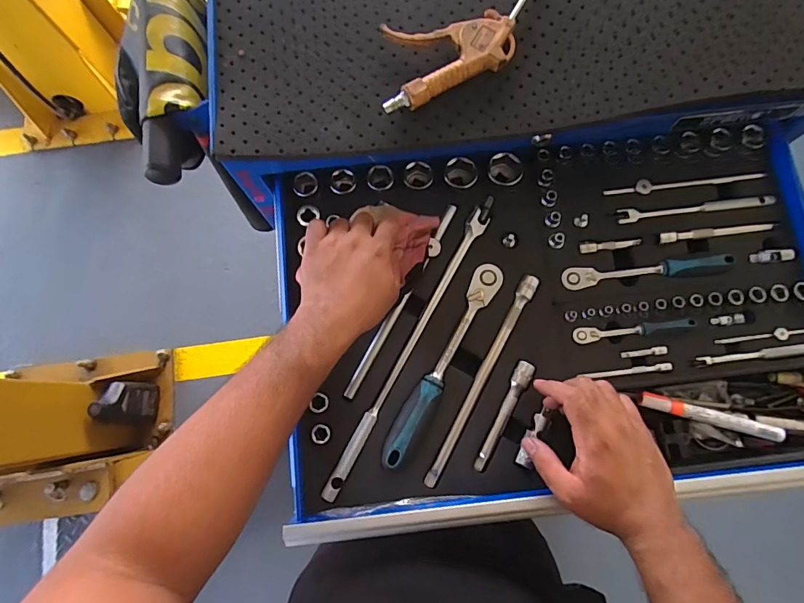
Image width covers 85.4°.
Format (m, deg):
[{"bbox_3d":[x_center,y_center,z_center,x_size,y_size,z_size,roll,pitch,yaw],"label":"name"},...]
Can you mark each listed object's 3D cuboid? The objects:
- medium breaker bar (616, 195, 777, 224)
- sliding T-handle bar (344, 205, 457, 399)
[{"bbox_3d":[0.339,-0.109,0.503,0.178,0.008,0.017,-8,78,0],"label":"medium breaker bar"},{"bbox_3d":[0.003,-0.004,0.482,0.019,0.013,0.244,28,80,7],"label":"sliding T-handle bar"}]

